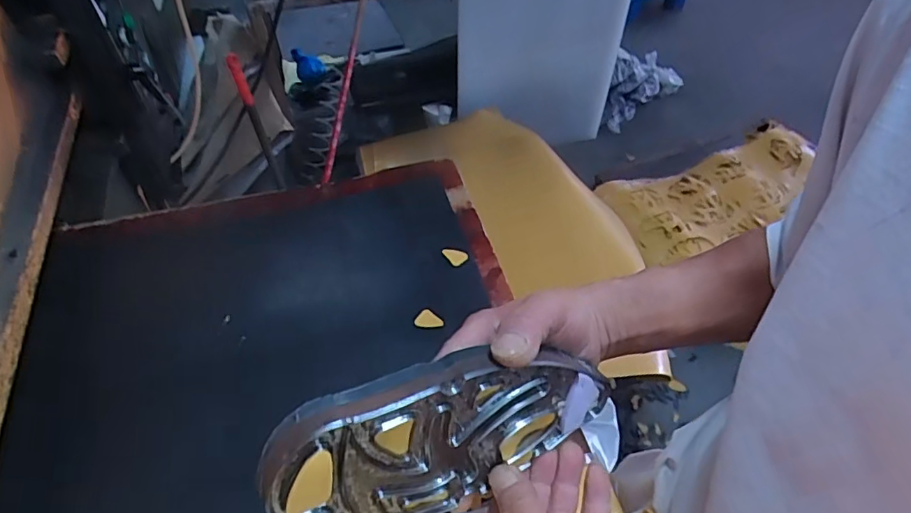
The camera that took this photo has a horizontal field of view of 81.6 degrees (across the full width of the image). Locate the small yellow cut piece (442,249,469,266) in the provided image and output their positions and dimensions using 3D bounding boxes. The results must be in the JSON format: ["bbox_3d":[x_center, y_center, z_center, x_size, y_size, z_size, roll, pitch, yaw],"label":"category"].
[{"bbox_3d":[-0.001,-0.003,0.668,0.029,0.007,0.021,37,58,25],"label":"small yellow cut piece"}]

